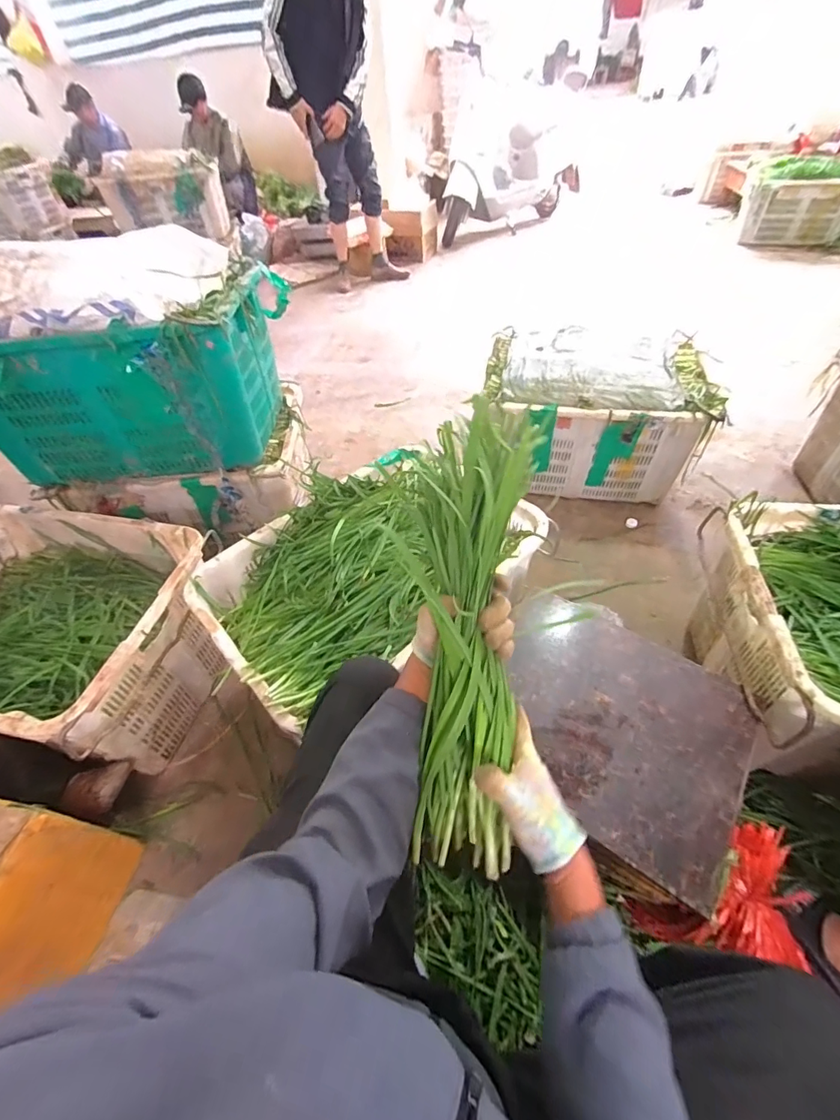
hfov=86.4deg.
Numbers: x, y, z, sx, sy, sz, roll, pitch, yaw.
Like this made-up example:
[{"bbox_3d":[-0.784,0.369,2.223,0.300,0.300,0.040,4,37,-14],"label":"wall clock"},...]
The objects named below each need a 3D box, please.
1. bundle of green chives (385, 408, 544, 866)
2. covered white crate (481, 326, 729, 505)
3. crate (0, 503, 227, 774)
[{"bbox_3d":[0.044,0.076,0.479,0.131,0.070,0.458,2,86,7],"label":"bundle of green chives"},{"bbox_3d":[0.541,-0.477,1.478,0.634,0.382,0.432,6,50,11],"label":"covered white crate"},{"bbox_3d":[-0.845,0.181,1.054,0.720,0.346,0.486,7,50,12],"label":"crate"}]

